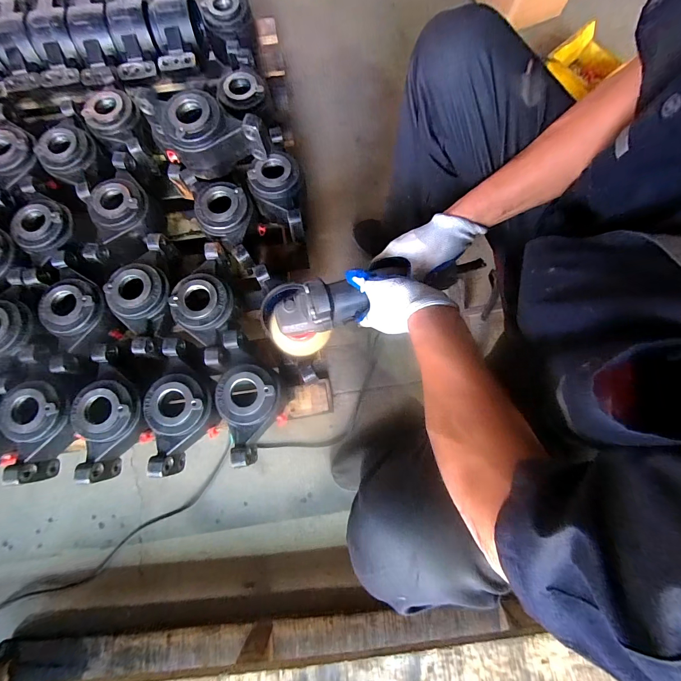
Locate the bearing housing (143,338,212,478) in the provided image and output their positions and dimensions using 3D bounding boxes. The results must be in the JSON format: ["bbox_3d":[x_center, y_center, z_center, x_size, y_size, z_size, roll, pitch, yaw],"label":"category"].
[{"bbox_3d":[-0.271,0.108,0.574,0.109,0.070,0.225,-9,77,-1],"label":"bearing housing"}]

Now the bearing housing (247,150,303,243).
[{"bbox_3d":[-0.123,-0.280,0.669,0.103,0.083,0.155,-9,77,-1],"label":"bearing housing"}]

